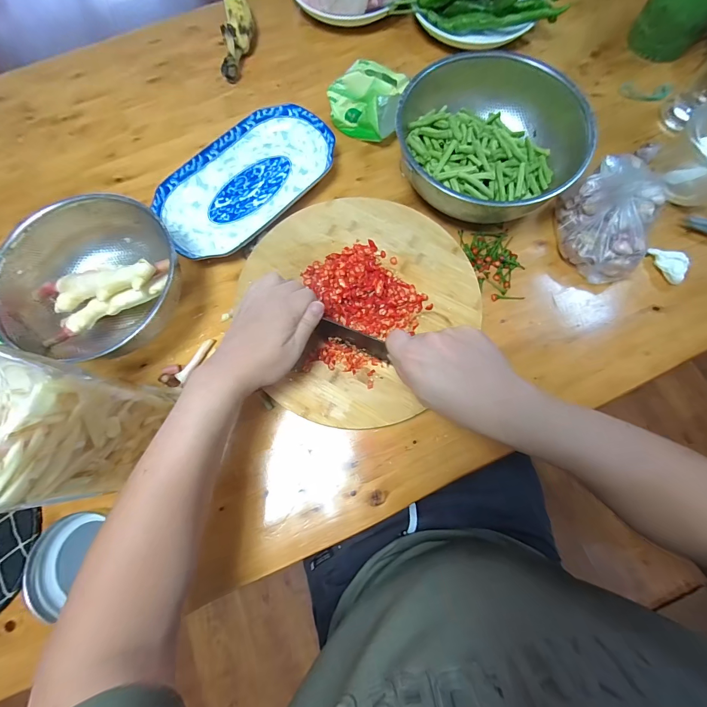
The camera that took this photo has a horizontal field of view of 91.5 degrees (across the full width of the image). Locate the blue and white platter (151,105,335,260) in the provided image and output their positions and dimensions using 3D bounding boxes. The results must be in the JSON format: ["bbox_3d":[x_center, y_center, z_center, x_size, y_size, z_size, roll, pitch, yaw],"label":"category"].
[{"bbox_3d":[-0.159,-0.257,0.508,0.147,0.030,0.270,43,79,11],"label":"blue and white platter"}]

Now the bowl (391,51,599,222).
[{"bbox_3d":[0.181,-0.321,0.488,0.237,0.093,0.279,1,74,1],"label":"bowl"}]

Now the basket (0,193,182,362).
[{"bbox_3d":[-0.323,-0.102,0.439,0.204,0.077,0.174,-14,75,-3],"label":"basket"}]

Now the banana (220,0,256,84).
[{"bbox_3d":[-0.192,-0.536,0.576,0.047,0.052,0.162,-1,74,1],"label":"banana"}]

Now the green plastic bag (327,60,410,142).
[{"bbox_3d":[0.024,-0.384,0.523,0.113,0.066,0.088,29,77,8],"label":"green plastic bag"}]

